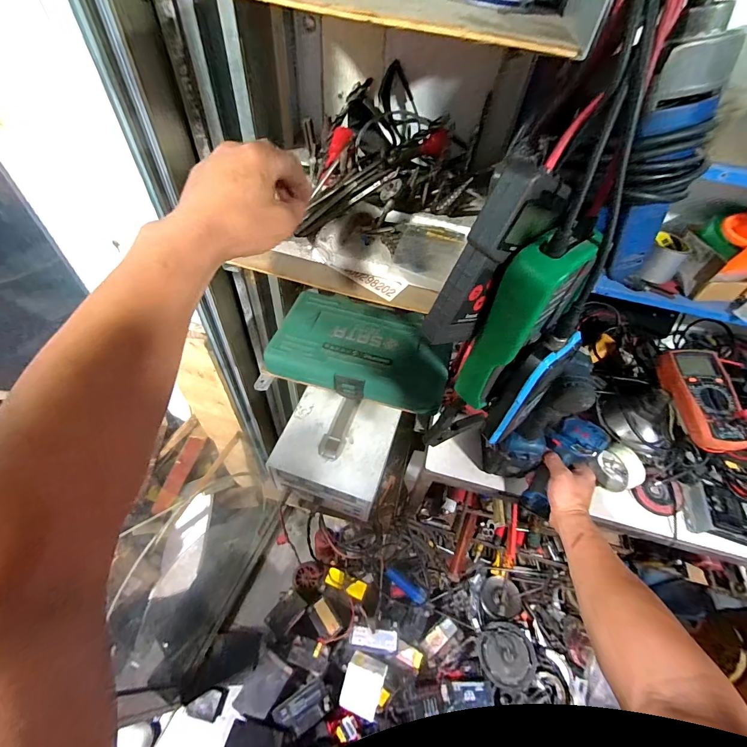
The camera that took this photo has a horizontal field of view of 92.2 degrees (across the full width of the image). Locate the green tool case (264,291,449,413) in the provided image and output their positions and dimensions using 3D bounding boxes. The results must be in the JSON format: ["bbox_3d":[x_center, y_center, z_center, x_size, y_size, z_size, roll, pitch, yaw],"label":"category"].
[{"bbox_3d":[-0.016,-0.040,0.593,0.283,0.054,0.173,16,52,8],"label":"green tool case"}]

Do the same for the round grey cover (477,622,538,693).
[{"bbox_3d":[0.437,0.916,1.170,0.166,0.059,0.172,2,52,-3],"label":"round grey cover"}]

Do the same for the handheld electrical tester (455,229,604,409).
[{"bbox_3d":[0.129,-0.038,0.326,0.063,0.174,0.040,-28,59,-24],"label":"handheld electrical tester"}]

